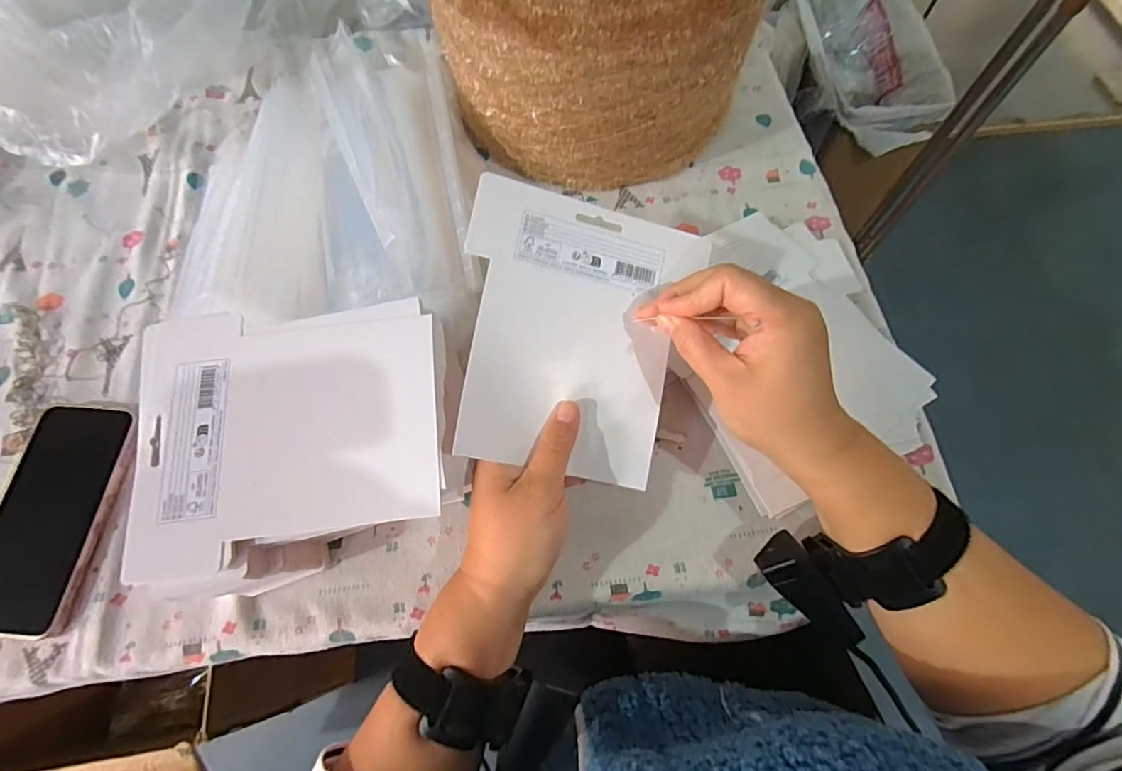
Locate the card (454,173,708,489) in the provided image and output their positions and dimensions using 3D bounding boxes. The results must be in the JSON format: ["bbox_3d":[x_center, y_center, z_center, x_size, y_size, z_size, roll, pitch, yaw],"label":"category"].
[{"bbox_3d":[0.007,-0.036,0.333,0.144,0.010,0.179,13,83,-12],"label":"card"}]

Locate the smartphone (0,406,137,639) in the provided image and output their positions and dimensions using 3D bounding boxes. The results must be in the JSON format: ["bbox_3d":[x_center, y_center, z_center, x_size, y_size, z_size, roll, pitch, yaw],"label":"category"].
[{"bbox_3d":[-0.357,0.089,0.355,0.086,0.015,0.151,7,68,3],"label":"smartphone"}]

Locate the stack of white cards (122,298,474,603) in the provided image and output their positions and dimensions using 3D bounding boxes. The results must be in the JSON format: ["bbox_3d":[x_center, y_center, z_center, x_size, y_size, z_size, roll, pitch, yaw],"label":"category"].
[{"bbox_3d":[-0.160,0.042,0.343,0.190,0.077,0.163,-8,68,-3],"label":"stack of white cards"}]

